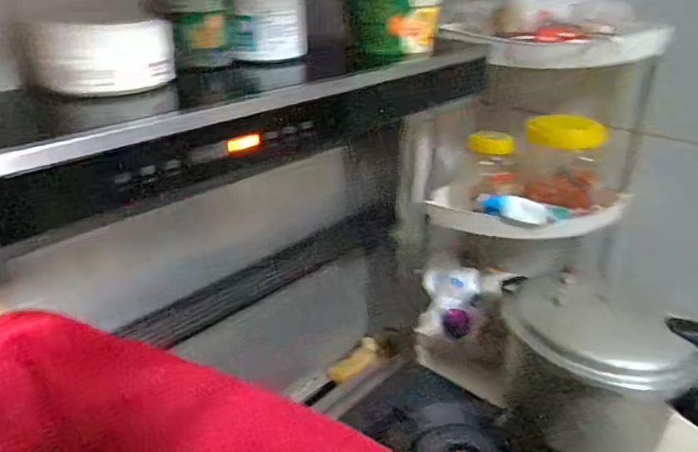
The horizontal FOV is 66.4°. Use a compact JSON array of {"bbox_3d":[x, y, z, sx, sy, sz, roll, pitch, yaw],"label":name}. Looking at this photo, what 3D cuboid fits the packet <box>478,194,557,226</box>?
[{"bbox_3d":[0.250,-0.028,0.813,0.120,0.049,0.030,21,34,36],"label":"packet"}]

